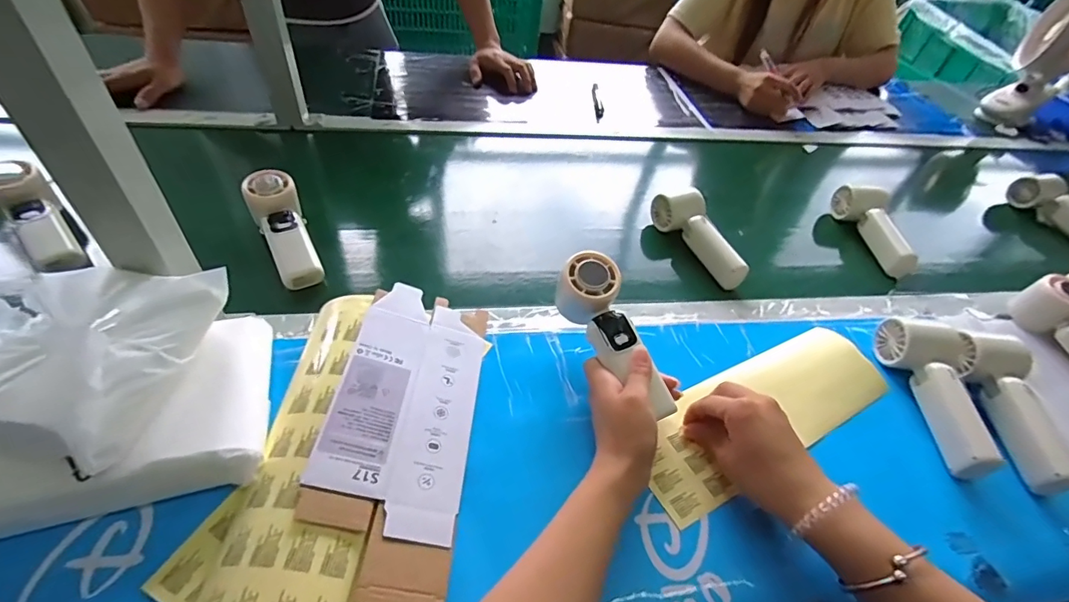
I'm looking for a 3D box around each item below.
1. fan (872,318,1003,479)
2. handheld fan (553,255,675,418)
[{"bbox_3d":[0.410,0.088,0.474,0.058,0.066,0.162,1,46,-5],"label":"fan"},{"bbox_3d":[0.075,0.034,0.448,0.051,0.050,0.163,-23,76,-26],"label":"handheld fan"}]

